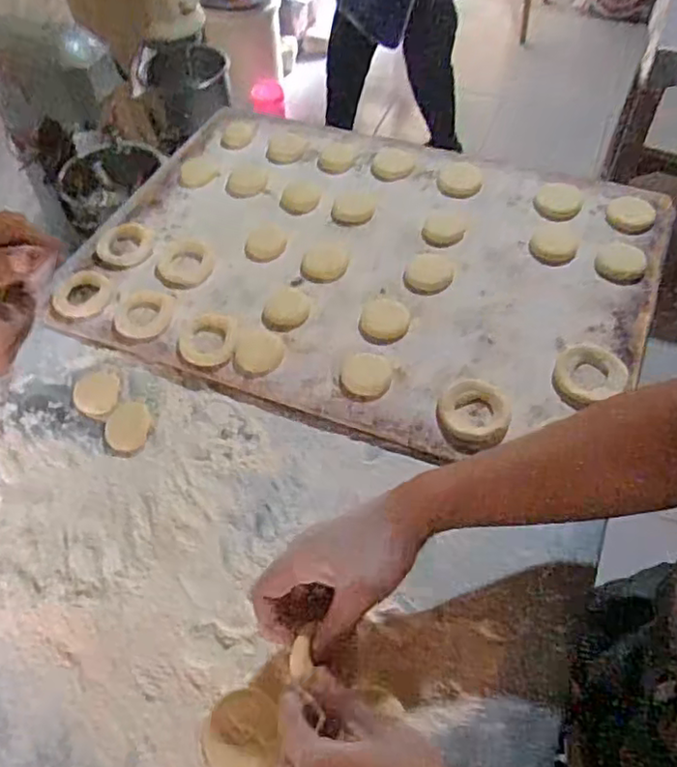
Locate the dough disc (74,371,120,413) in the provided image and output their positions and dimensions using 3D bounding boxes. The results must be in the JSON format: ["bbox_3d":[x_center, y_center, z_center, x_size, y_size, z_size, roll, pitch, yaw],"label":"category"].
[{"bbox_3d":[-0.241,0.007,0.643,0.044,0.004,0.047,-1,54,2],"label":"dough disc"}]

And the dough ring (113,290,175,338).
[{"bbox_3d":[-0.206,-0.075,0.687,0.058,0.010,0.062,-1,54,2],"label":"dough ring"}]

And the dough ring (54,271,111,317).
[{"bbox_3d":[-0.281,-0.100,0.709,0.062,0.006,0.066,-1,54,2],"label":"dough ring"}]

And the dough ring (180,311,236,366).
[{"bbox_3d":[-0.134,-0.047,0.666,0.058,0.007,0.065,2,54,4],"label":"dough ring"}]

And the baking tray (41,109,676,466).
[{"bbox_3d":[0.019,-0.147,0.734,0.616,0.018,0.434,20,58,16],"label":"baking tray"}]

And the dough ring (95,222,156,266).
[{"bbox_3d":[-0.247,-0.163,0.753,0.064,0.007,0.065,-1,54,2],"label":"dough ring"}]

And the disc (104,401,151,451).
[{"bbox_3d":[-0.202,0.040,0.620,0.041,0.005,0.050,0,54,2],"label":"disc"}]

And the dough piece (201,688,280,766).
[{"bbox_3d":[-0.070,0.248,0.458,0.051,0.012,0.054,-6,54,-2],"label":"dough piece"}]

